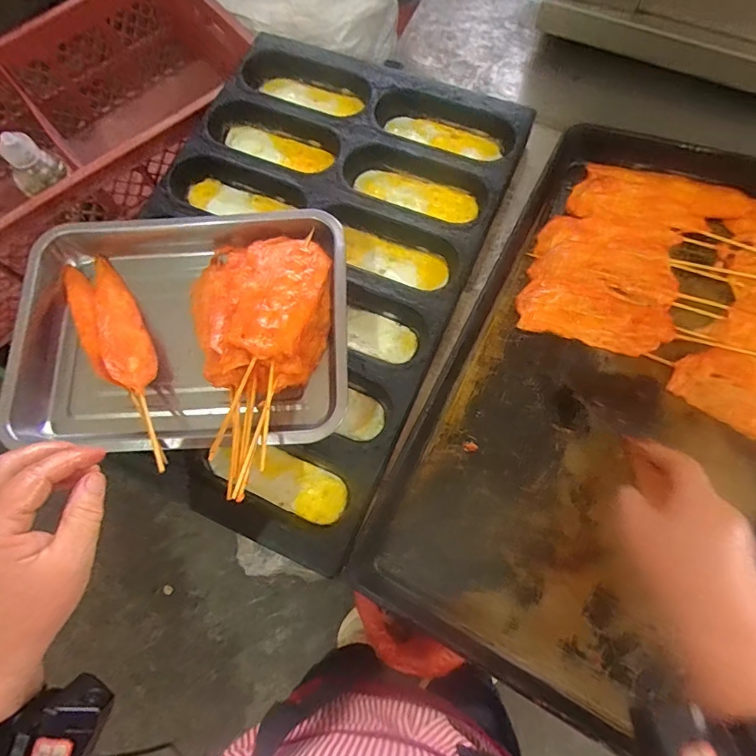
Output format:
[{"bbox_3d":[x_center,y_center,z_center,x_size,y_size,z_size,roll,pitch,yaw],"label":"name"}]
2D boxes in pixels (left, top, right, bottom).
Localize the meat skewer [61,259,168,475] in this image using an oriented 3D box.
[{"bbox_3d":[-0.267,-0.027,0.492,0.063,0.053,0.282,-33,75,-7],"label":"meat skewer"}]

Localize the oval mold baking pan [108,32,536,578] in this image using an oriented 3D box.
[{"bbox_3d":[-0.101,-0.144,0.556,0.406,0.047,0.598,22,75,9],"label":"oval mold baking pan"}]

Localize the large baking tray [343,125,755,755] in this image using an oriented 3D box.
[{"bbox_3d":[0.293,0.014,0.475,0.415,0.056,0.632,24,76,19],"label":"large baking tray"}]

